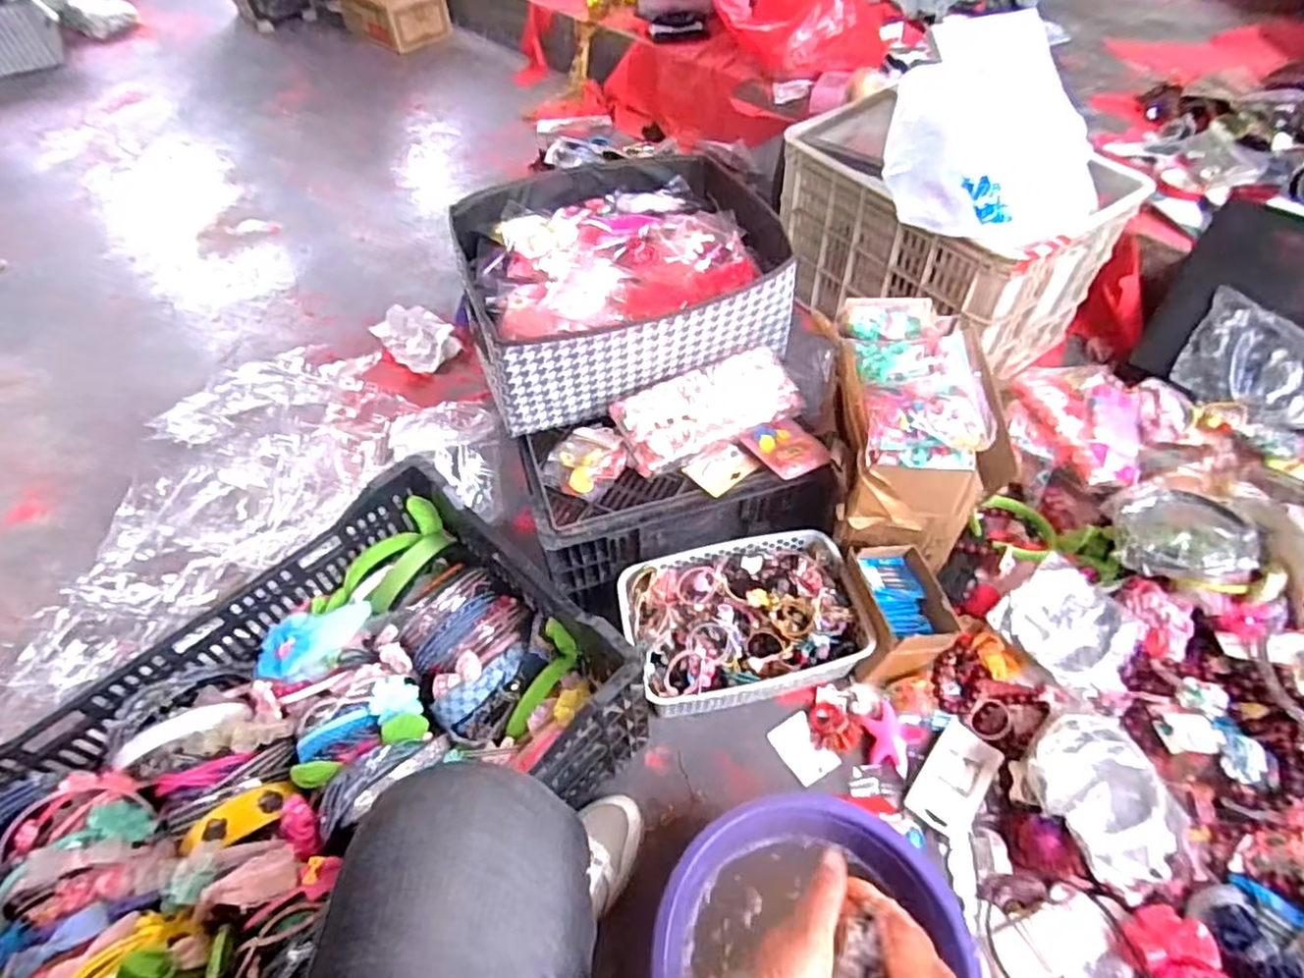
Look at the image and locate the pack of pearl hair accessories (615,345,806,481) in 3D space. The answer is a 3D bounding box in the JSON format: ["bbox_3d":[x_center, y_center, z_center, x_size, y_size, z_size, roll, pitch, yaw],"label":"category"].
[{"bbox_3d":[0.068,-0.104,0.864,0.237,0.068,0.106,-23,55,-16],"label":"pack of pearl hair accessories"}]

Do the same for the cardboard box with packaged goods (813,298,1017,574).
[{"bbox_3d":[0.326,-0.104,0.890,0.188,0.179,0.324,0,52,1],"label":"cardboard box with packaged goods"}]

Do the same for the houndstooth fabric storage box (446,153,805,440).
[{"bbox_3d":[-0.043,-0.295,0.951,0.403,0.151,0.360,-17,53,-11],"label":"houndstooth fabric storage box"}]

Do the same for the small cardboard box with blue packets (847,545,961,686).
[{"bbox_3d":[0.305,0.151,0.849,0.109,0.090,0.138,-7,52,-4],"label":"small cardboard box with blue packets"}]

